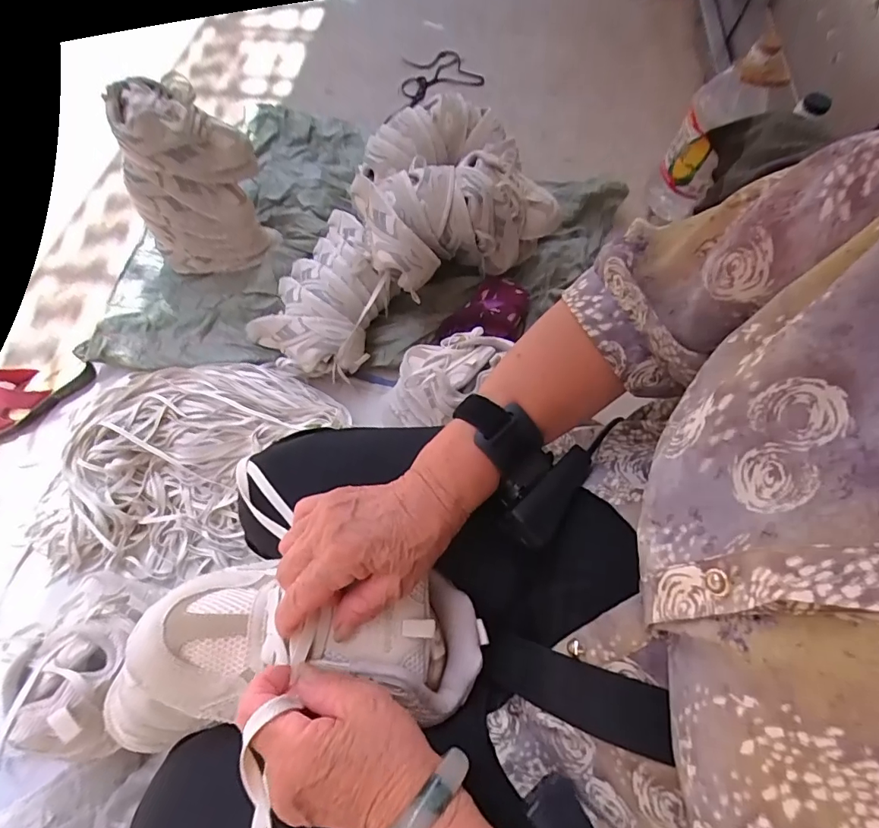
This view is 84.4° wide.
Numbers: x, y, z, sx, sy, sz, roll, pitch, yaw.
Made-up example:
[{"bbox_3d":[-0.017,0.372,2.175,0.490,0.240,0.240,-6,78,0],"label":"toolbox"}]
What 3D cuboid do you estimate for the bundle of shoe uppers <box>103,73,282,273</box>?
[{"bbox_3d":[-0.452,-0.420,0.909,0.225,0.342,0.123,-24,69,-18],"label":"bundle of shoe uppers"}]

